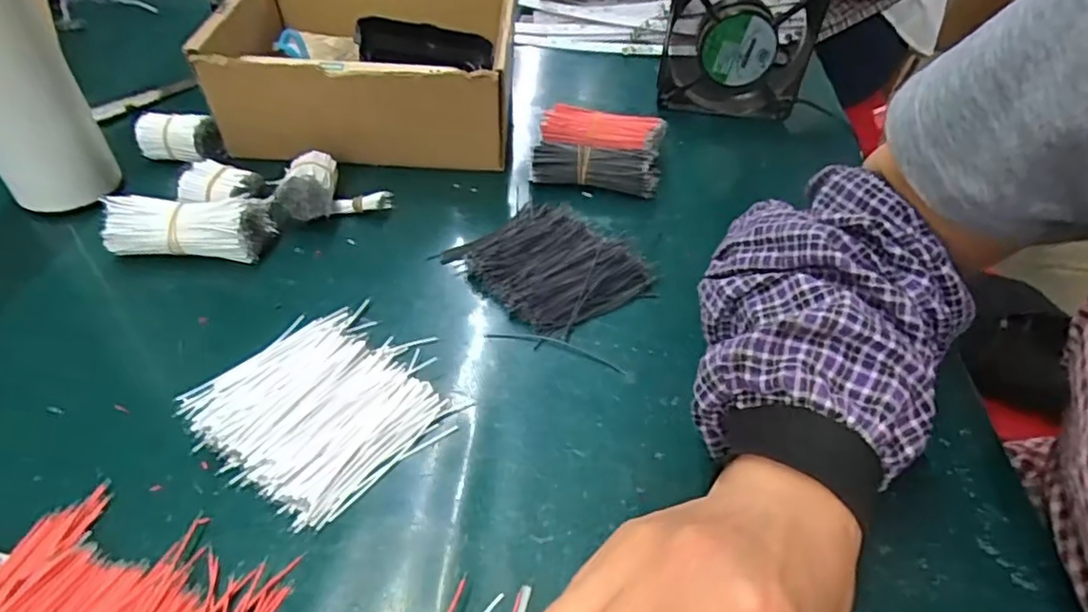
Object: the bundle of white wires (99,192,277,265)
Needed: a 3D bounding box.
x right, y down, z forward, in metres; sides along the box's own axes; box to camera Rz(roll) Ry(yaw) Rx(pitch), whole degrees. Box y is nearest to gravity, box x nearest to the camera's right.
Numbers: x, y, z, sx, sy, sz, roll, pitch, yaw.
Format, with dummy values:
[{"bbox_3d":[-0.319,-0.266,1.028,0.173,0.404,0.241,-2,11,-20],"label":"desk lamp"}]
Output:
[{"bbox_3d":[-0.223,-0.048,0.390,0.092,0.038,0.028,-1,44,-5],"label":"bundle of white wires"}]

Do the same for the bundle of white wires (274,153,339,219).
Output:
[{"bbox_3d":[-0.161,-0.081,0.425,0.035,0.034,0.039,-3,44,-7],"label":"bundle of white wires"}]

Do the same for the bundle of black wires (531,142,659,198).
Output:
[{"bbox_3d":[0.039,-0.107,0.469,0.092,0.030,0.033,7,44,3],"label":"bundle of black wires"}]

